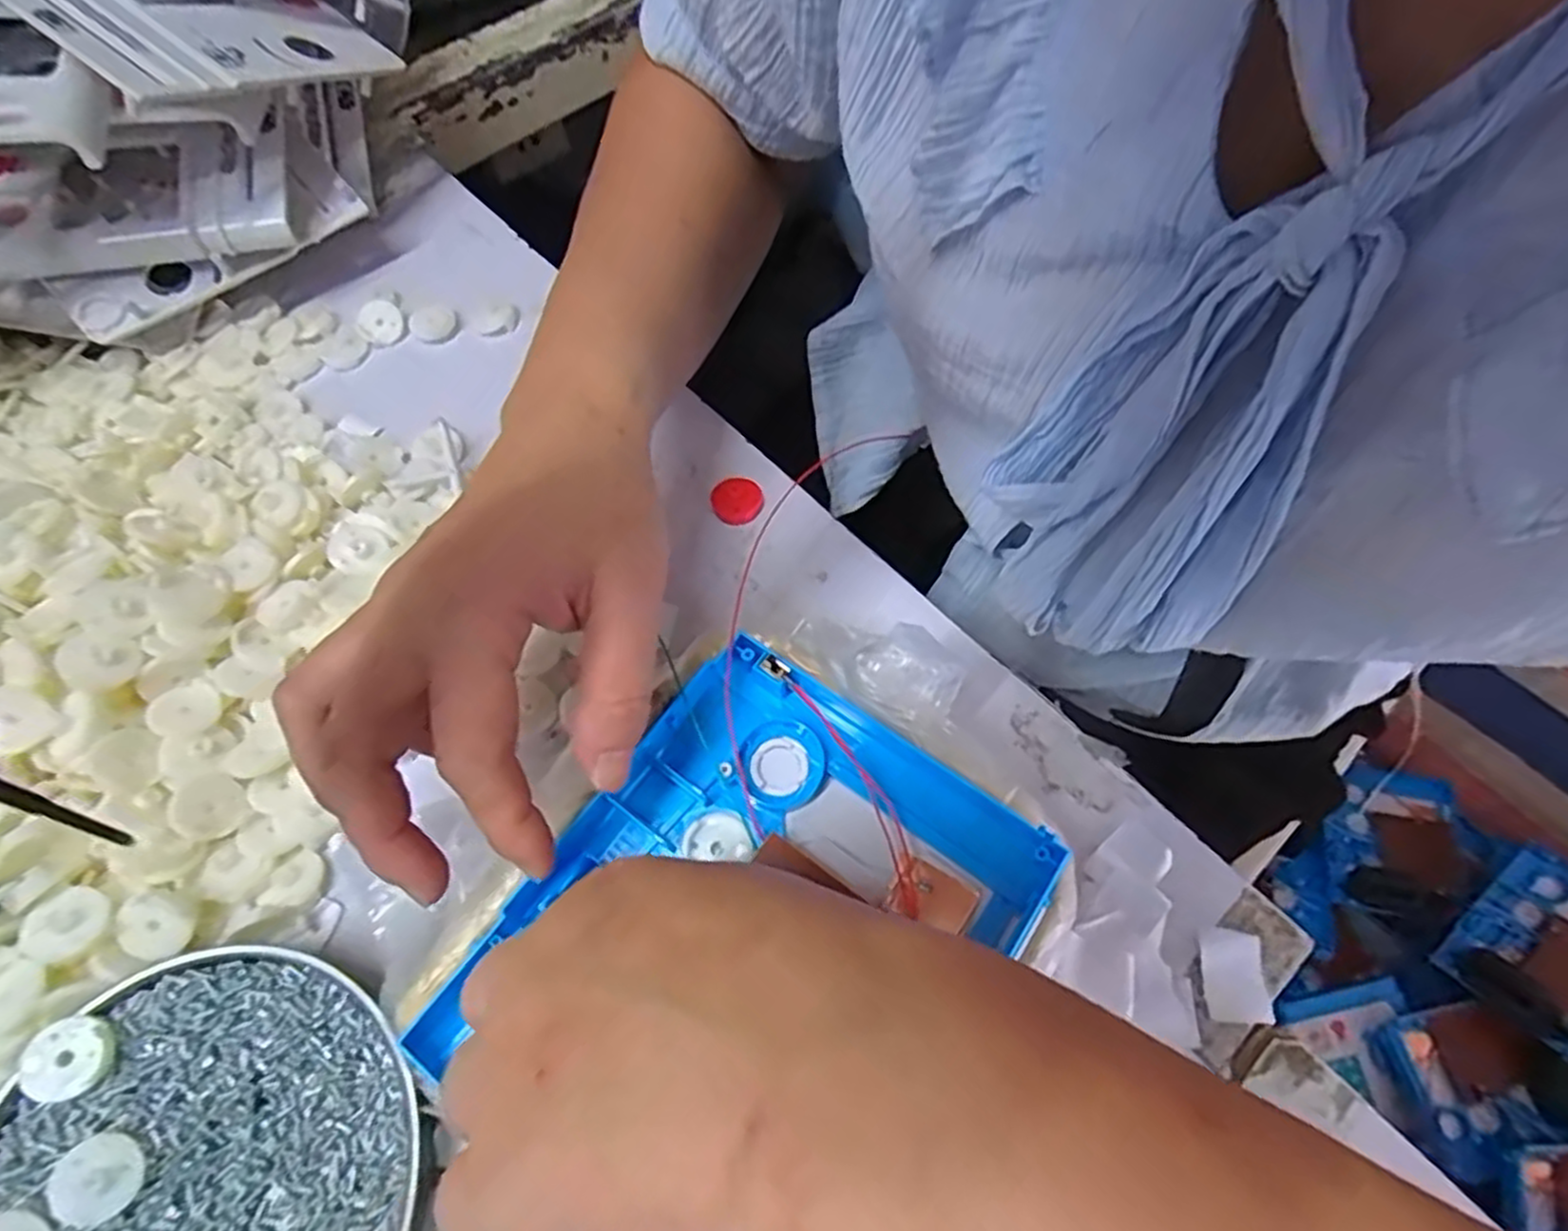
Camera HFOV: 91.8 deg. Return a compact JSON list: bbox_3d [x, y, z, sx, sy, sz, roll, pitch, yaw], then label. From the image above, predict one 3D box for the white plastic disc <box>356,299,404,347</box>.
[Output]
[{"bbox_3d":[-0.210,-0.152,0.394,0.022,0.008,0.027,-31,67,-13],"label":"white plastic disc"}]

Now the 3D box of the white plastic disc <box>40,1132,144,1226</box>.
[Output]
[{"bbox_3d":[-0.207,0.168,0.227,0.025,0.008,0.022,2,64,2],"label":"white plastic disc"}]

